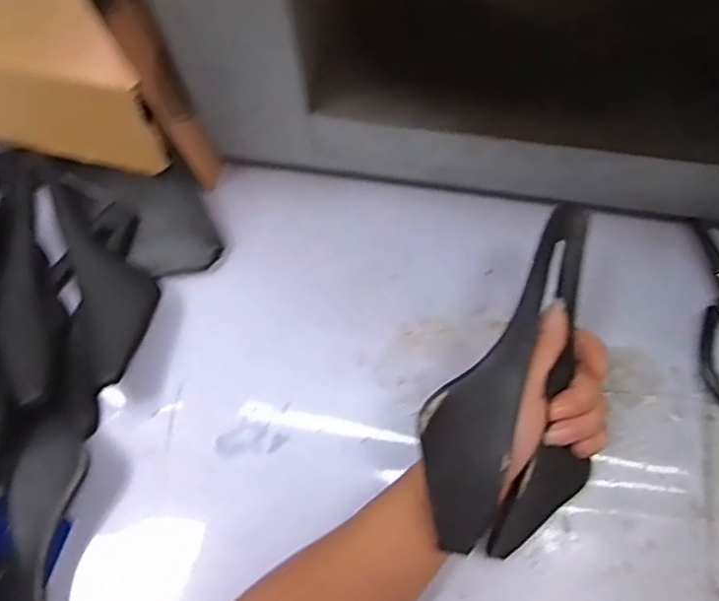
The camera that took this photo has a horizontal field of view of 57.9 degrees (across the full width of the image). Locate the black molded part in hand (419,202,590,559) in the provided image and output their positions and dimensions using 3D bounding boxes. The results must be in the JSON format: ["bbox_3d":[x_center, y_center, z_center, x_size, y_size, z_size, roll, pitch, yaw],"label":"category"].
[{"bbox_3d":[0.119,0.061,0.430,0.104,0.088,0.220,32,70,15],"label":"black molded part in hand"}]

